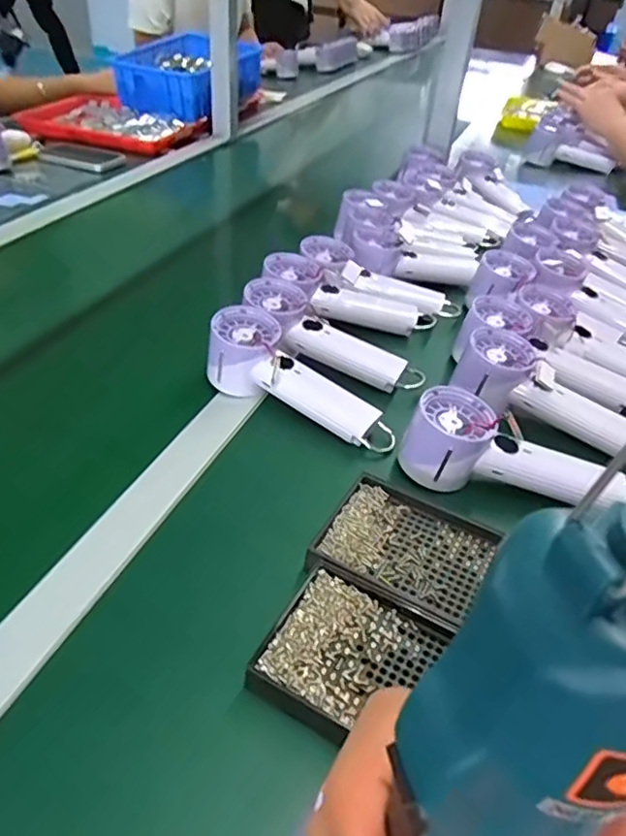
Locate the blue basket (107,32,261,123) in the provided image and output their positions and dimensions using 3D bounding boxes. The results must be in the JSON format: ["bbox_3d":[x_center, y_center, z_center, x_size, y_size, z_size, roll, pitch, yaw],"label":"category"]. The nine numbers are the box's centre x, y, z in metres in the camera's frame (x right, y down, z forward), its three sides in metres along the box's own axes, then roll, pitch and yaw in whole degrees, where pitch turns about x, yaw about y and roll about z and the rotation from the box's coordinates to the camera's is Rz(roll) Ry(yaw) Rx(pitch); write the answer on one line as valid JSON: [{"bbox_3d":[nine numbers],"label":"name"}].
[{"bbox_3d":[-0.255,-0.708,1.243,0.212,0.119,0.272,22,43,19],"label":"blue basket"}]

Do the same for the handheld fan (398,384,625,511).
[{"bbox_3d":[0.150,0.030,0.478,0.148,0.053,0.065,19,42,15],"label":"handheld fan"}]

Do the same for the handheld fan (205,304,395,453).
[{"bbox_3d":[-0.014,-0.027,0.549,0.199,0.058,0.065,34,46,12],"label":"handheld fan"}]

